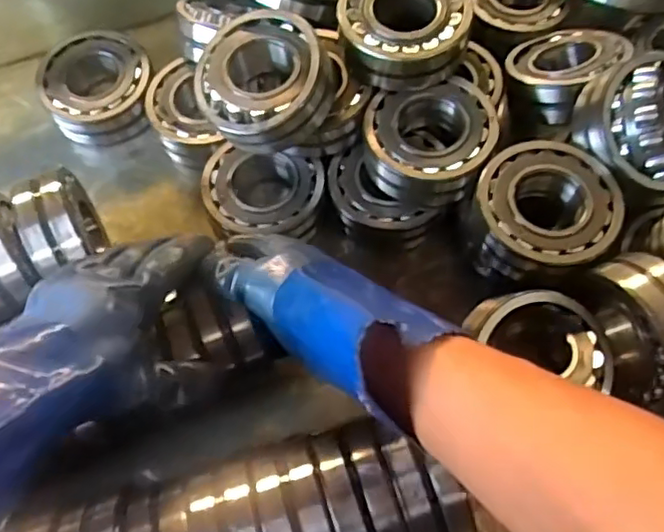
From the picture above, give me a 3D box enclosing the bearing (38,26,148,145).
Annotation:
[{"bbox_3d":[-0.243,-0.188,0.668,0.110,0.062,0.106,-8,66,0],"label":"bearing"}]

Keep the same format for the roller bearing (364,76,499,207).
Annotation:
[{"bbox_3d":[0.087,-0.112,0.572,0.113,0.054,0.106,4,66,5],"label":"roller bearing"}]

